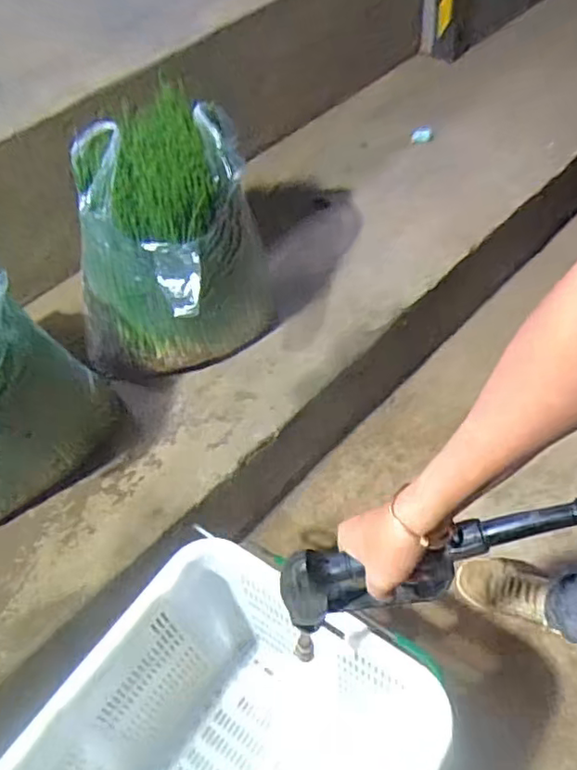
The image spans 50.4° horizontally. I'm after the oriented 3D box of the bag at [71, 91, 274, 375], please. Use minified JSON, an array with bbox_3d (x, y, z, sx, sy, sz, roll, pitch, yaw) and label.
[{"bbox_3d":[-0.261,-0.269,1.287,0.344,0.485,0.366,12,52,20],"label":"bag"}]

